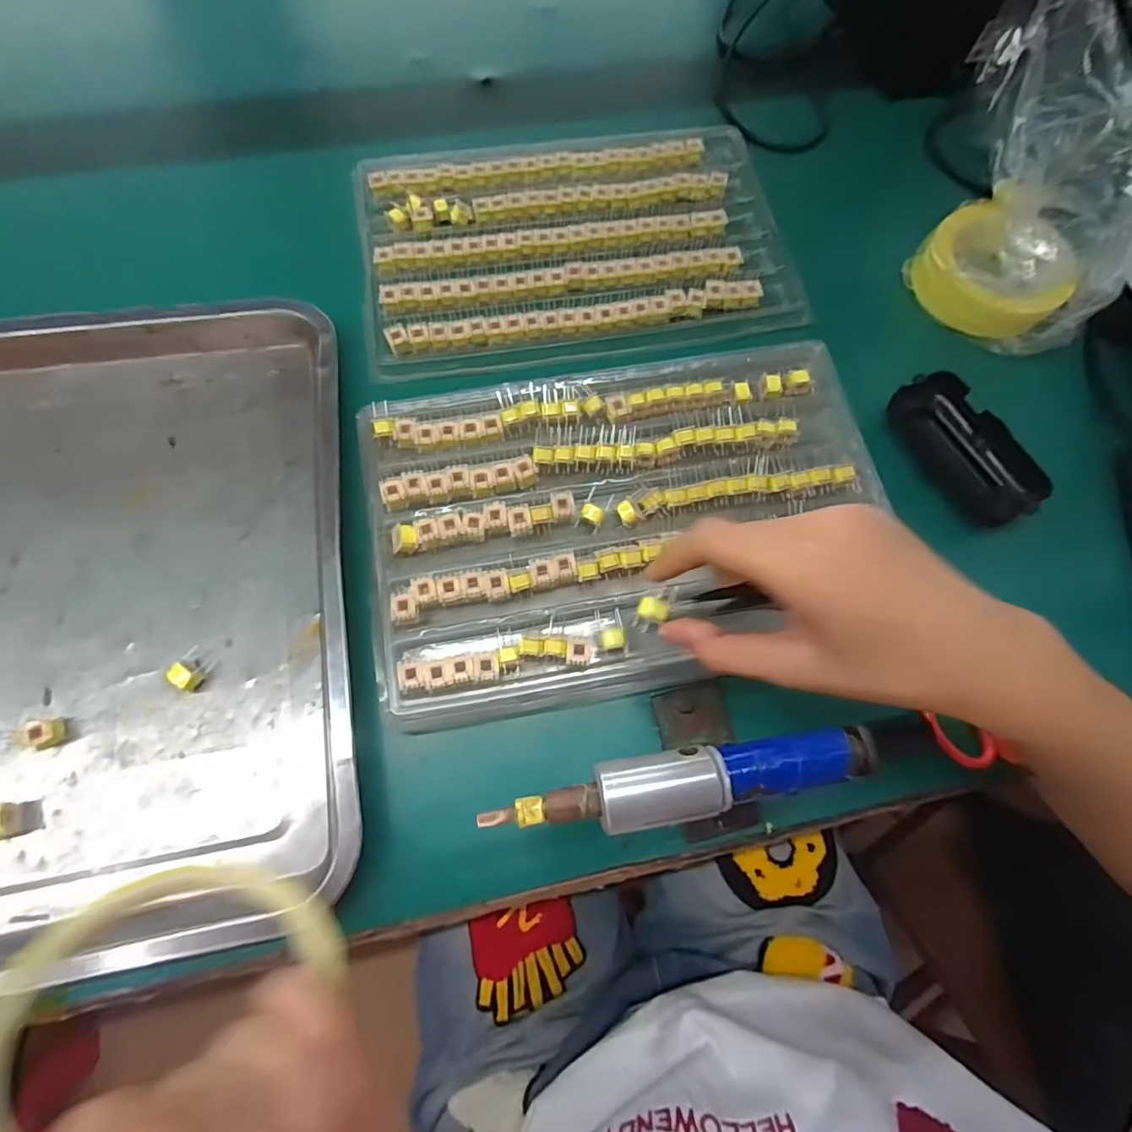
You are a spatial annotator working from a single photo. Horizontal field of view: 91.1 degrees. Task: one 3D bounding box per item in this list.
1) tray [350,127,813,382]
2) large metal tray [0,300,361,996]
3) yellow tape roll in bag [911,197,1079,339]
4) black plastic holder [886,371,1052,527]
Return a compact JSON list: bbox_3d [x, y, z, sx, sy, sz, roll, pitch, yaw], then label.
[{"bbox_3d":[0.008,-0.250,0.434,0.328,0.031,0.206,-10,72,-6],"label":"tray"},{"bbox_3d":[-0.267,0.010,0.320,0.277,0.031,0.376,-8,72,-5],"label":"large metal tray"},{"bbox_3d":[0.322,-0.223,0.414,0.101,0.041,0.106,1,71,-2],"label":"yellow tape roll in bag"},{"bbox_3d":[0.271,-0.079,0.379,0.053,0.030,0.110,-22,74,-10],"label":"black plastic holder"}]

